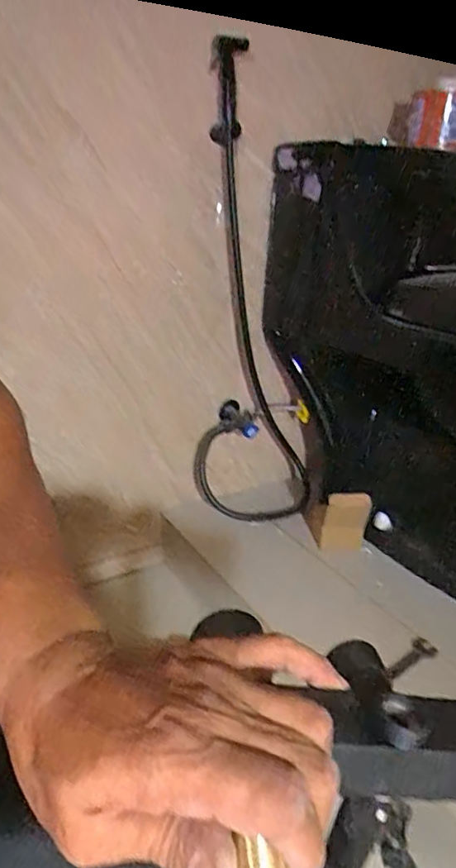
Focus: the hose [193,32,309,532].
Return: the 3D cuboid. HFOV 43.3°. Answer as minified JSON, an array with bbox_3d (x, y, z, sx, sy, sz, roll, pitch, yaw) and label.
[{"bbox_3d":[0.048,-0.211,1.001,0.203,0.789,0.149,7,22,17],"label":"hose"}]

